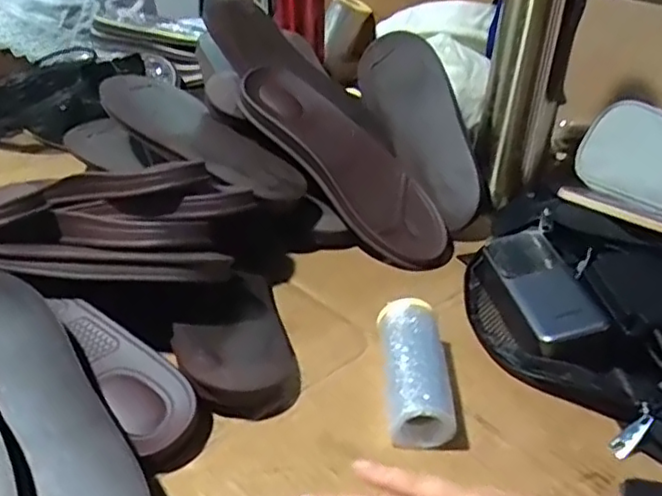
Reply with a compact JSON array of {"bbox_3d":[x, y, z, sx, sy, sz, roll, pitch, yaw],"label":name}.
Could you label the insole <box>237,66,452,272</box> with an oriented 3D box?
[{"bbox_3d":[0.017,-0.086,0.648,0.265,0.033,0.096,46,44,7],"label":"insole"}]

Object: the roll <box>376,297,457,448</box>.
[{"bbox_3d":[0.059,0.088,0.461,0.044,0.045,0.105,2,33,-3],"label":"roll"}]

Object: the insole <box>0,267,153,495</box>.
[{"bbox_3d":[-0.176,0.089,0.389,0.061,0.015,0.240,-19,53,-32],"label":"insole"}]

